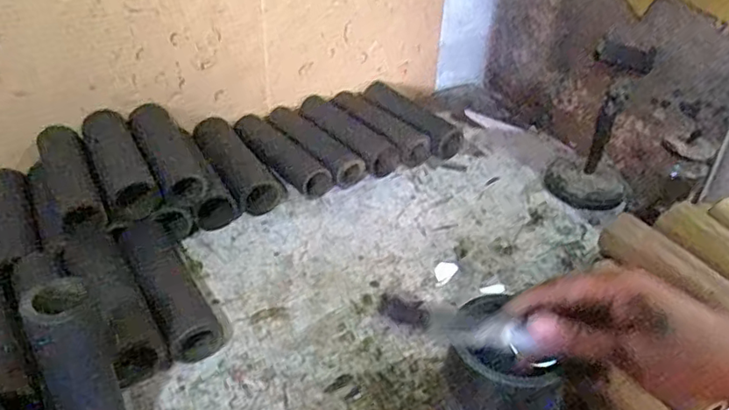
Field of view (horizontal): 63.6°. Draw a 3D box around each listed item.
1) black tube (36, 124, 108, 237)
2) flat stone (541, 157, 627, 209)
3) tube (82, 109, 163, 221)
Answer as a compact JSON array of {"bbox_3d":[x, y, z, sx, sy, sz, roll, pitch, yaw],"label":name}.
[{"bbox_3d":[-0.340,-0.032,0.685,0.052,0.043,0.180,-18,39,-26],"label":"black tube"},{"bbox_3d":[0.308,-0.030,0.825,0.109,0.038,0.064,17,38,17],"label":"flat stone"},{"bbox_3d":[-0.295,-0.050,0.710,0.058,0.045,0.193,-18,39,-26],"label":"tube"}]

